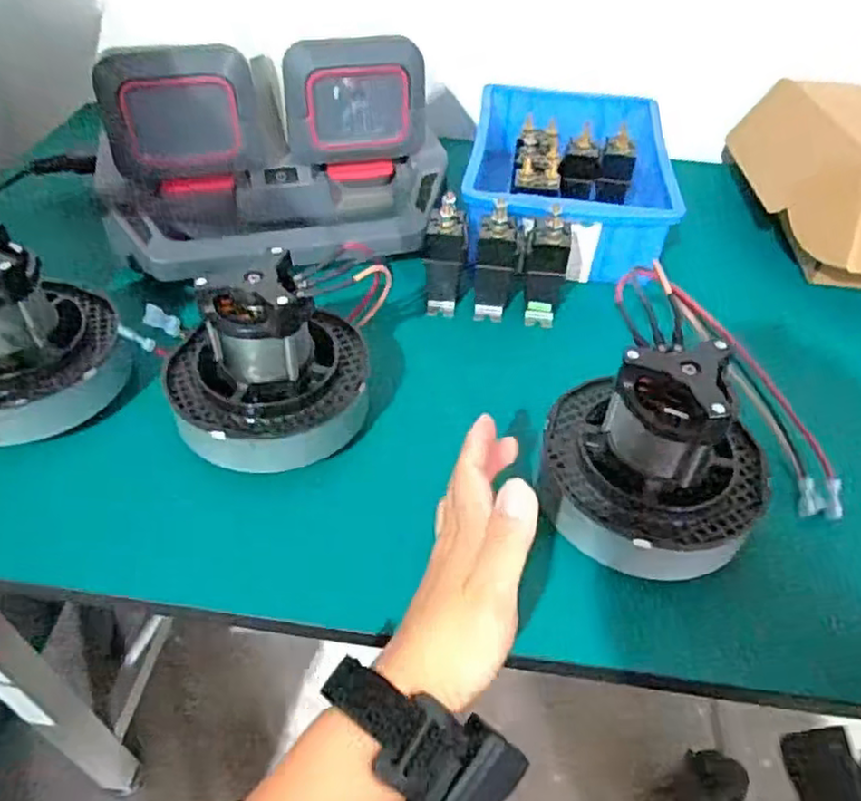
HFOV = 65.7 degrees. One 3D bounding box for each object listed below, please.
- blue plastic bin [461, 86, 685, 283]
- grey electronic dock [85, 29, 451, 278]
[{"bbox_3d":[0.126,-0.208,0.623,0.173,0.077,0.258,7,45,4],"label":"blue plastic bin"},{"bbox_3d":[-0.120,-0.183,0.525,0.269,0.156,0.089,-7,45,-10],"label":"grey electronic dock"}]

